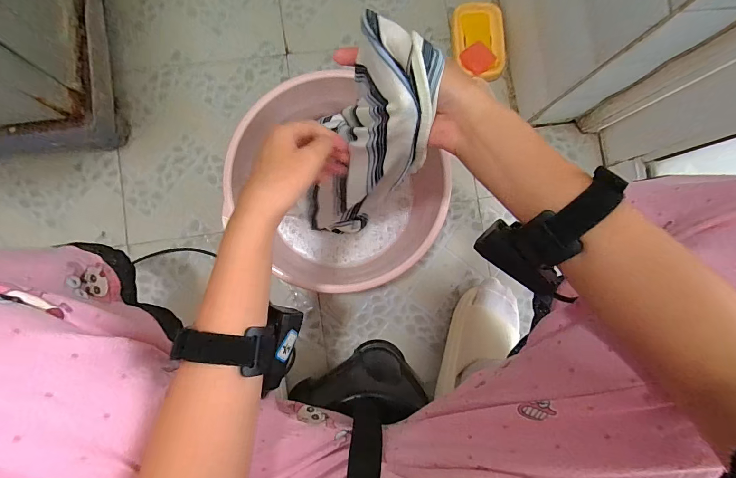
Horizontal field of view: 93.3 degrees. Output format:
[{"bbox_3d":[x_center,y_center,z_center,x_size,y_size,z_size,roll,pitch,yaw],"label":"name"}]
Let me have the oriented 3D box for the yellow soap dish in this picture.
[{"bbox_3d":[0.195,-0.343,0.610,0.084,0.043,0.131,-5,87,-5],"label":"yellow soap dish"}]

